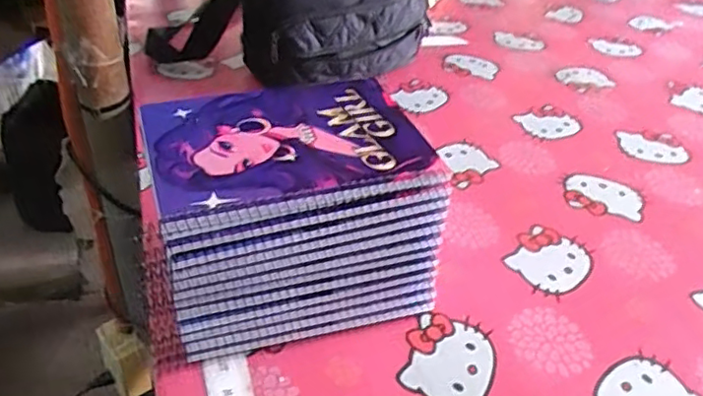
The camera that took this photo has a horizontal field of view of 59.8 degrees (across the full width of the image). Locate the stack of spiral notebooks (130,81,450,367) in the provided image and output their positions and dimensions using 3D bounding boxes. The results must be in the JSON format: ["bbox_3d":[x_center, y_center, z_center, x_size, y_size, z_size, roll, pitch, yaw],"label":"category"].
[{"bbox_3d":[-0.050,0.012,0.489,0.192,0.143,0.144,-10,39,-18],"label":"stack of spiral notebooks"}]

